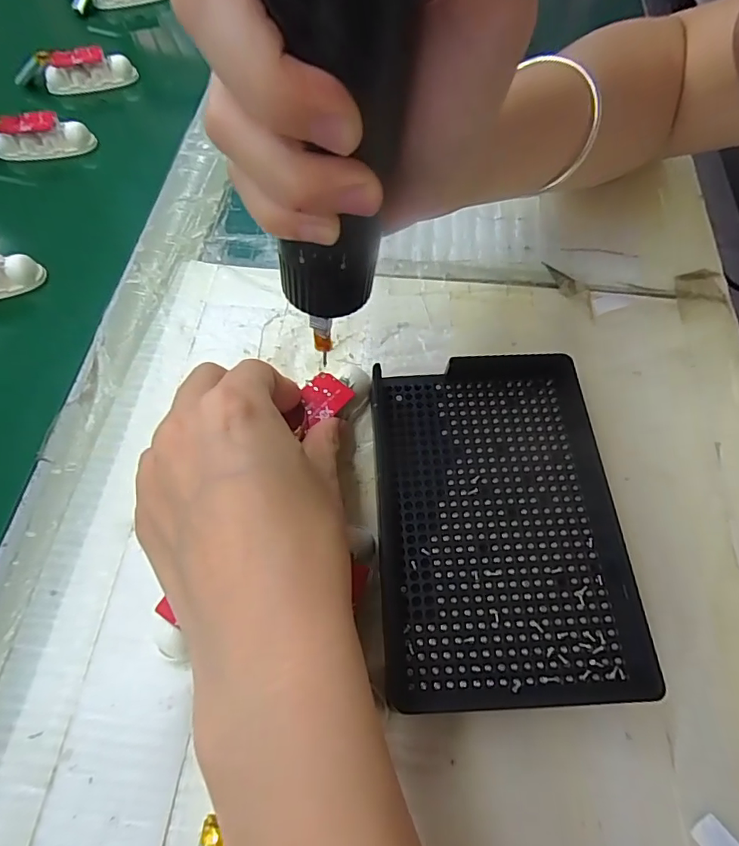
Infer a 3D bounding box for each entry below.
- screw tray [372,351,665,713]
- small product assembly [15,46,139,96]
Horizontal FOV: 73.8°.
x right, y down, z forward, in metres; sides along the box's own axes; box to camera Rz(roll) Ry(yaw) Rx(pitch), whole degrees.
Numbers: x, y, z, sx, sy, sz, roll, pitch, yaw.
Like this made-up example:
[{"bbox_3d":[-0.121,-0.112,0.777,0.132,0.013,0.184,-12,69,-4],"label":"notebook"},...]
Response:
[{"bbox_3d":[0.051,0.037,0.202,0.093,0.026,0.135,-2,62,-1],"label":"screw tray"},{"bbox_3d":[-0.223,-0.268,0.374,0.083,0.024,0.015,-13,62,-6],"label":"small product assembly"}]

